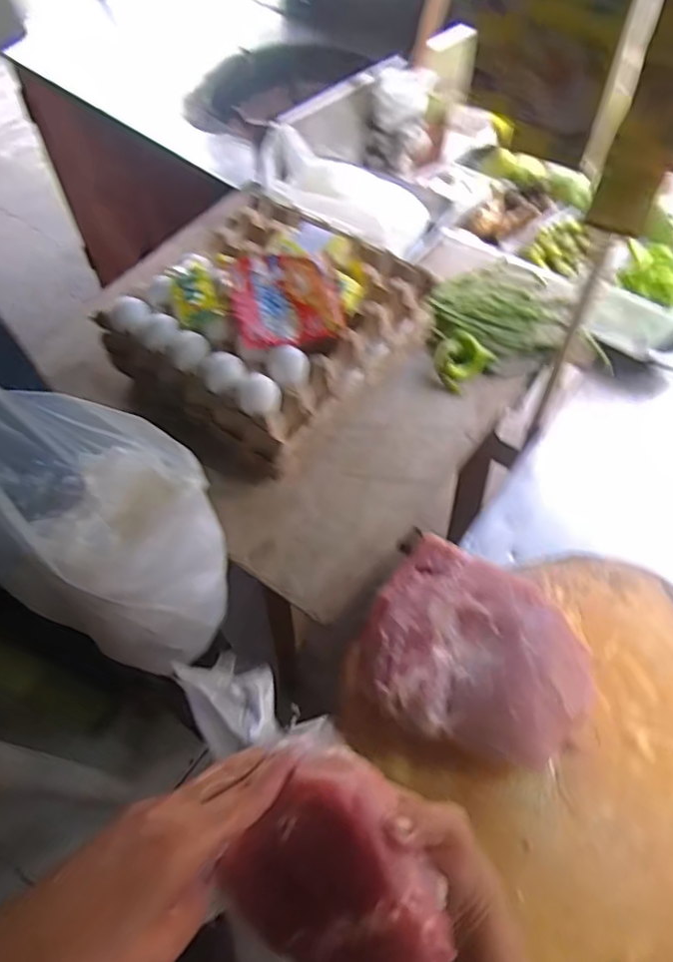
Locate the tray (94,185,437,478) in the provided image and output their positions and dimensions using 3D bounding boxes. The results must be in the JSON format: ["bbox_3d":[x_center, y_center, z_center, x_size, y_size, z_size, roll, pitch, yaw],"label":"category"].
[{"bbox_3d":[-0.077,-0.196,0.733,0.273,0.140,0.299,35,67,21],"label":"tray"}]

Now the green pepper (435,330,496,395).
[{"bbox_3d":[0.156,-0.151,0.766,0.056,0.028,0.073,39,69,22],"label":"green pepper"}]

